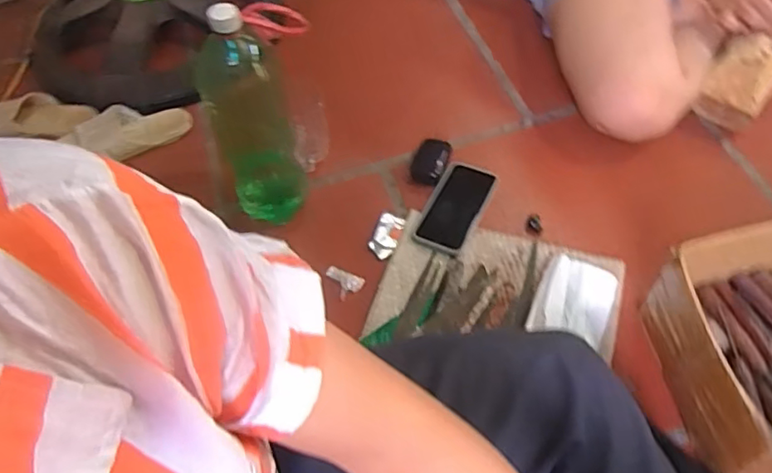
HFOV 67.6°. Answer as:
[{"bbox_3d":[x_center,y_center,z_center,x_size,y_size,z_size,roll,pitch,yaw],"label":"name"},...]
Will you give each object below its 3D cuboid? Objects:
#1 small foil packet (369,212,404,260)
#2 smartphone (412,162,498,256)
[{"bbox_3d":[0.001,0.000,0.845,0.037,0.011,0.073,17,60,14],"label":"small foil packet"},{"bbox_3d":[0.105,-0.046,0.869,0.080,0.006,0.160,23,62,17],"label":"smartphone"}]

